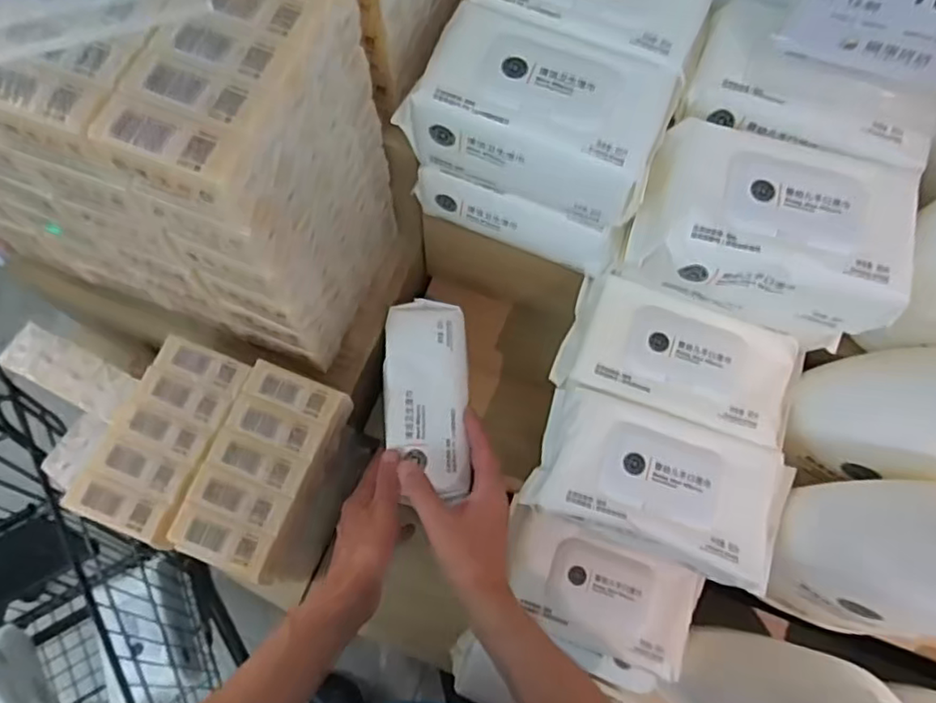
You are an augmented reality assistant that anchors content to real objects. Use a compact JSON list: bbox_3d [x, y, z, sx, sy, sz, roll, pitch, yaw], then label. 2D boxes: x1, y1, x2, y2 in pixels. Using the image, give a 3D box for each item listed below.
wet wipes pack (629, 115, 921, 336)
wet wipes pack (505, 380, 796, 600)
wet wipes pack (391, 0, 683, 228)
[{"bbox_3d":[0.227,-0.099,0.484,0.191,0.078,0.129,9,71,1],"label":"wet wipes pack"},{"bbox_3d":[0.161,0.109,0.515,0.204,0.042,0.106,19,71,5],"label":"wet wipes pack"},{"bbox_3d":[0.057,-0.184,0.492,0.186,0.072,0.103,22,72,6],"label":"wet wipes pack"}]

